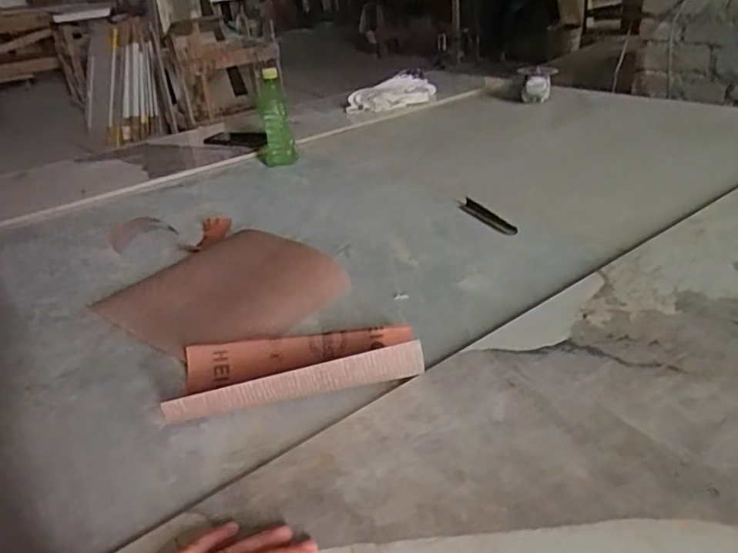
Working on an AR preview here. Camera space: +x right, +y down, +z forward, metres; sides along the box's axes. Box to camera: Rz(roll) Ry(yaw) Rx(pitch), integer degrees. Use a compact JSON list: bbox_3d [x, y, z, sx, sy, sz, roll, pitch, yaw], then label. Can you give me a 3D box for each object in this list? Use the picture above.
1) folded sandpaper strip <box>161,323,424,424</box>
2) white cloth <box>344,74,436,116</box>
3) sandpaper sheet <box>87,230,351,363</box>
[{"bbox_3d":[-0.071,0.078,0.592,0.242,0.051,0.115,-9,29,-6],"label":"folded sandpaper strip"},{"bbox_3d":[0.063,-0.473,1.552,0.244,0.069,0.098,-26,35,-32],"label":"white cloth"},{"bbox_3d":[-0.190,0.012,0.763,0.238,0.041,0.252,-30,37,-36],"label":"sandpaper sheet"}]

